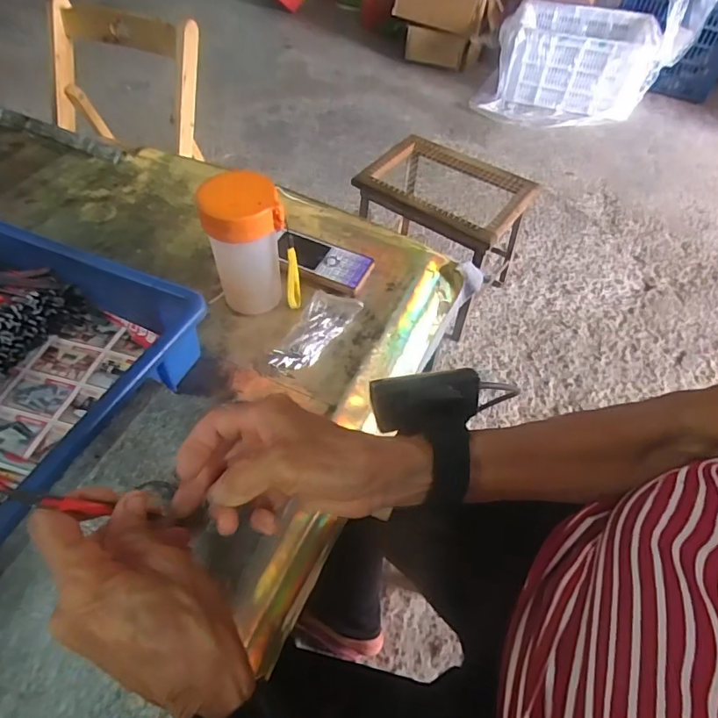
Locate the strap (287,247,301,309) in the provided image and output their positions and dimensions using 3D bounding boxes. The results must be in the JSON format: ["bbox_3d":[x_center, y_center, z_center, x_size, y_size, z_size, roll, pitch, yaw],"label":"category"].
[{"bbox_3d":[-0.066,-0.078,0.498,0.014,0.080,0.010,-6,53,-9],"label":"strap"}]

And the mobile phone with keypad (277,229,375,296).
[{"bbox_3d":[-0.042,-0.108,0.558,0.110,0.019,0.050,21,54,11],"label":"mobile phone with keypad"}]

